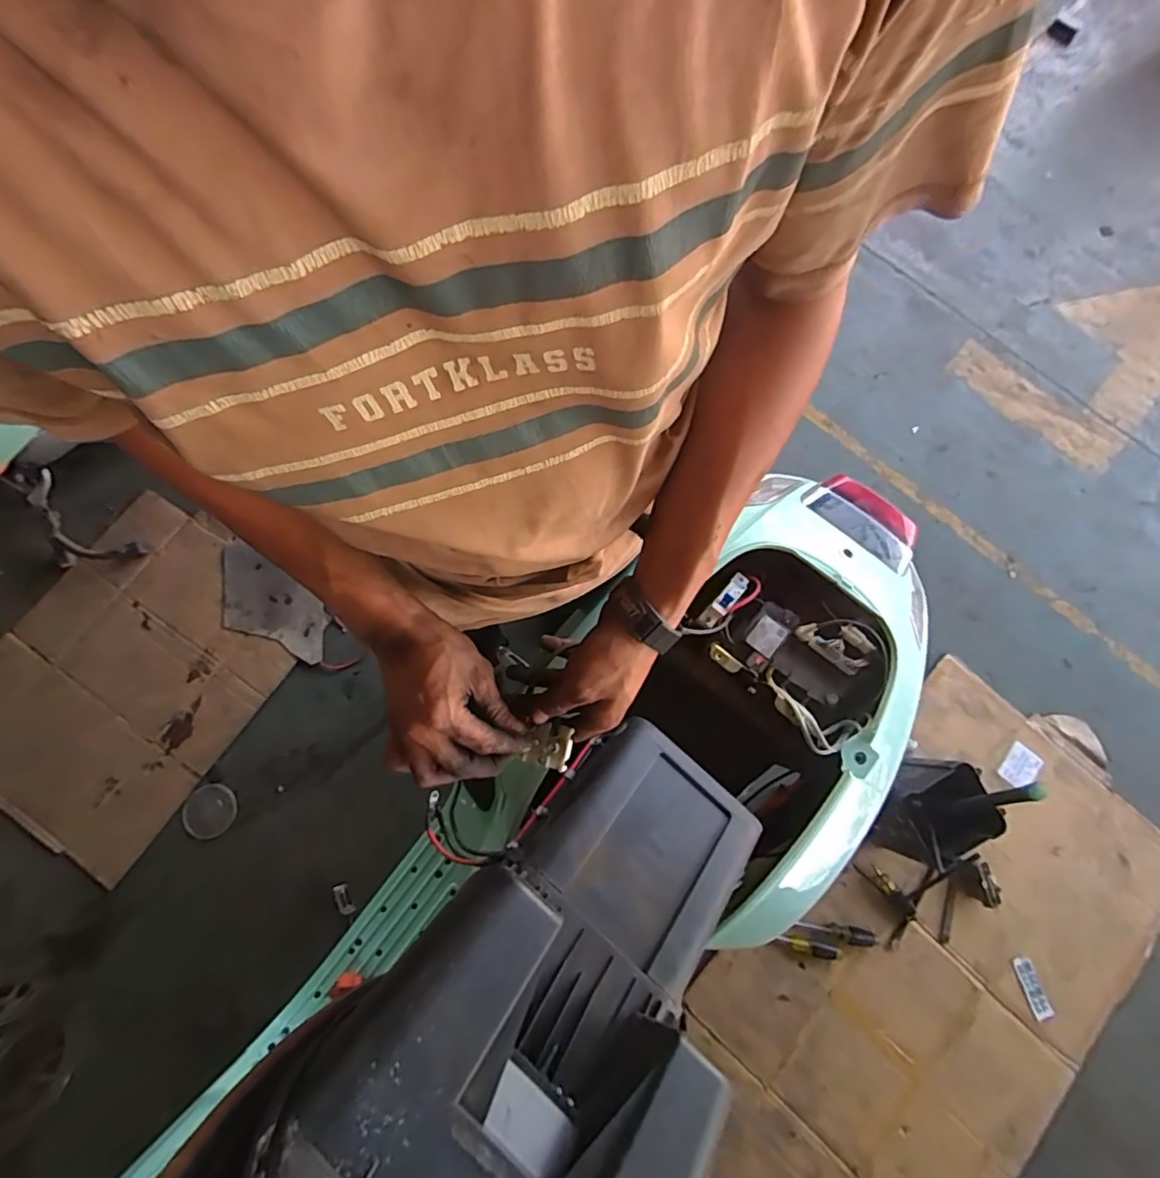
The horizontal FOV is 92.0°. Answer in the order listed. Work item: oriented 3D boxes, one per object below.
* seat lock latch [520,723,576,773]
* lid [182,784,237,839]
[{"bbox_3d":[-0.025,0.126,0.450,0.035,0.014,0.033,16,76,2],"label":"seat lock latch"},{"bbox_3d":[-0.862,0.517,1.302,0.132,0.010,0.114,-25,88,2],"label":"lid"}]

